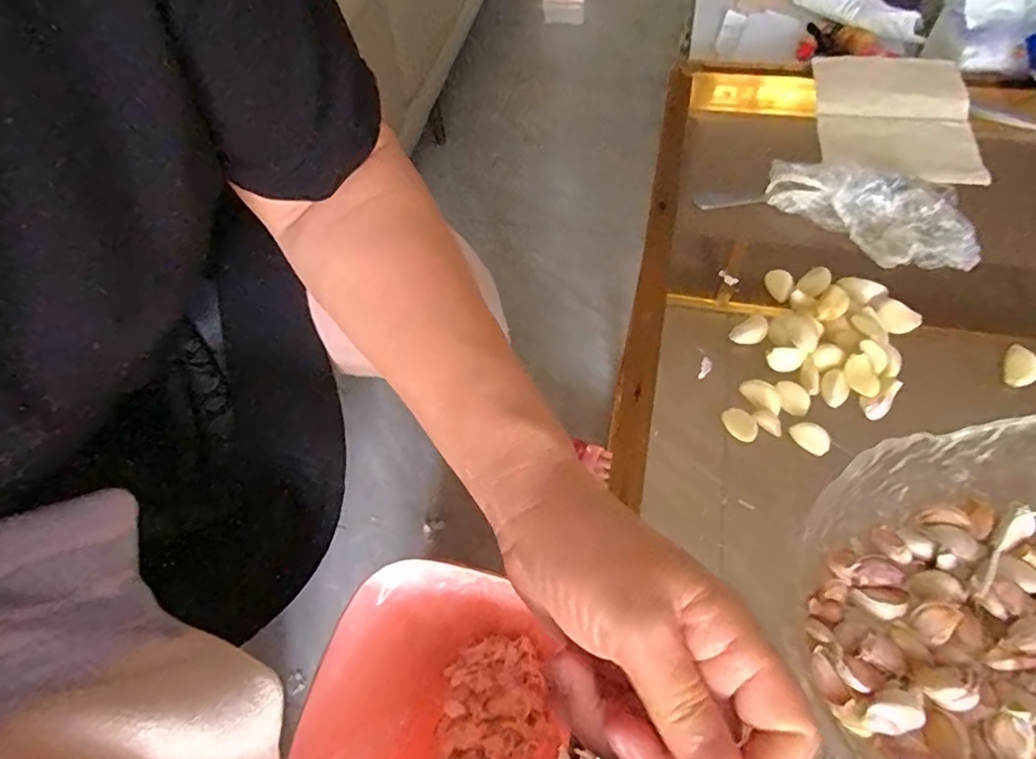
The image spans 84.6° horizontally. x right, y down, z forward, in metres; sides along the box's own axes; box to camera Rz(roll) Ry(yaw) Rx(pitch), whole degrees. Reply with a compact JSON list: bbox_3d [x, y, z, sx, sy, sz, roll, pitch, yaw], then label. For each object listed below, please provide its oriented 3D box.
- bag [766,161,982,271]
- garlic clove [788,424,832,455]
[{"bbox_3d":[0.269,-0.133,0.433,0.149,0.027,0.070,21,61,16],"label":"bag"},{"bbox_3d":[0.178,0.035,0.347,0.023,0.014,0.010,35,66,23],"label":"garlic clove"}]

